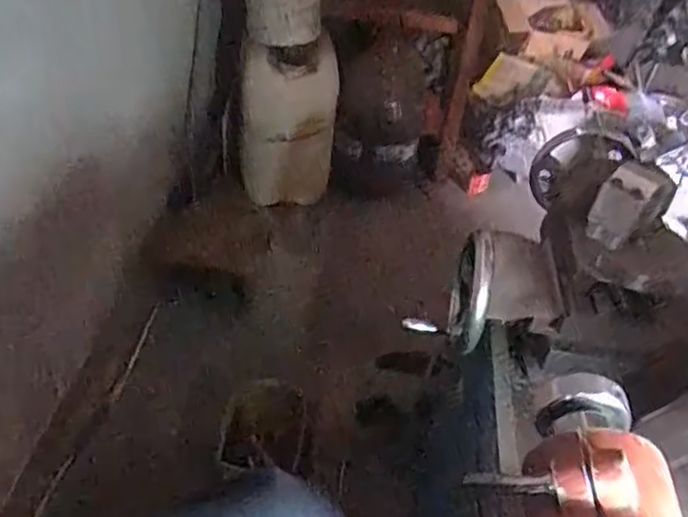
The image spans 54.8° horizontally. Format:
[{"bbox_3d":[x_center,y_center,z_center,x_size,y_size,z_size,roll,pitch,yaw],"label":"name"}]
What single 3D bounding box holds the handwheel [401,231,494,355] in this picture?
[{"bbox_3d":[0.119,0.028,0.739,0.082,0.112,0.113,13,40,6],"label":"handwheel"}]

